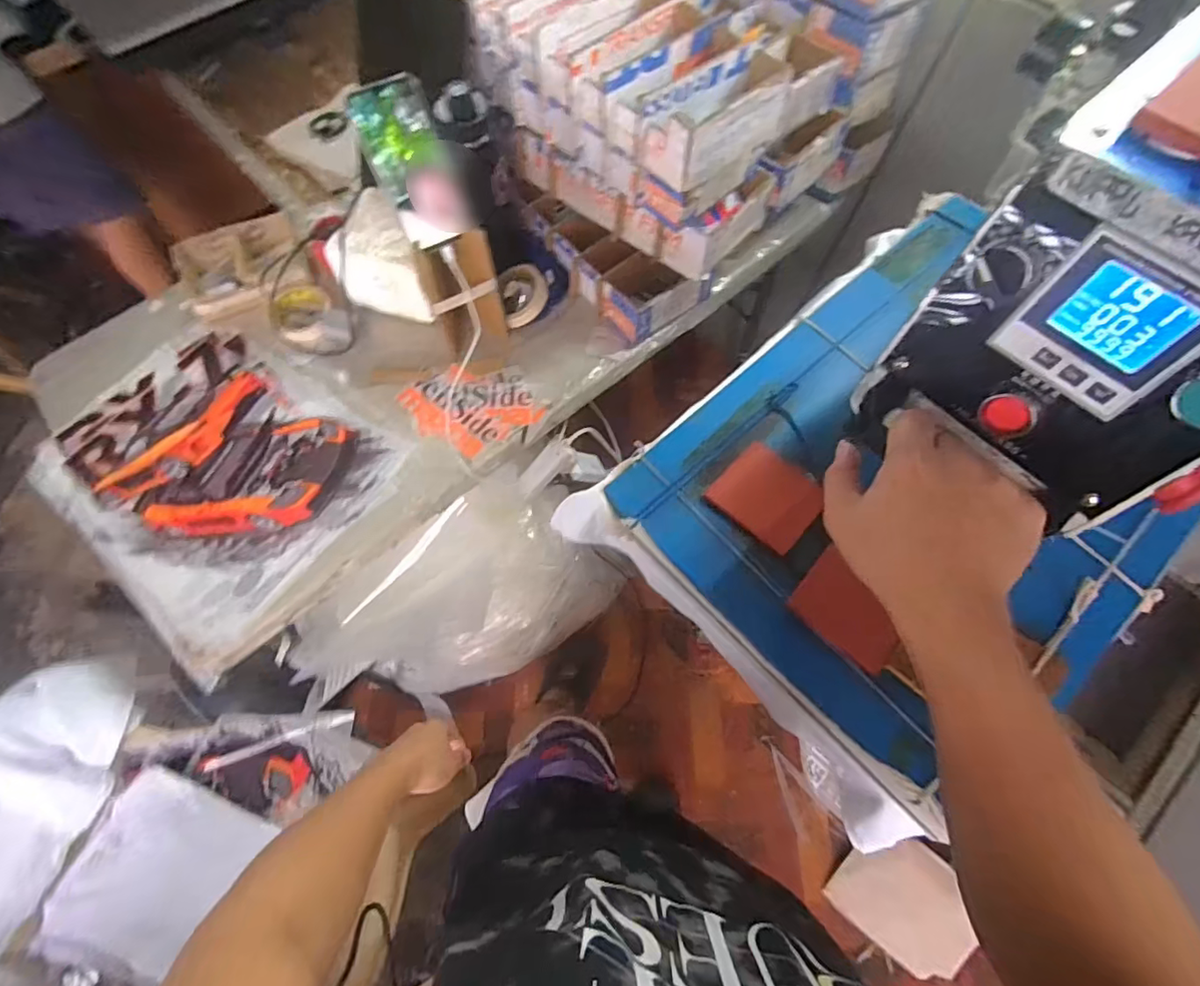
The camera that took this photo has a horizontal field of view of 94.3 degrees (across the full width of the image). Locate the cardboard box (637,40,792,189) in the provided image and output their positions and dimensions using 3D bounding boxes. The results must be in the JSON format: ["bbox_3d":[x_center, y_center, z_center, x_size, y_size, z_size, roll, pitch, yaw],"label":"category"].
[{"bbox_3d":[0.135,-0.418,0.629,0.188,0.089,0.076,-40,71,-16],"label":"cardboard box"}]

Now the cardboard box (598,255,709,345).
[{"bbox_3d":[0.080,-0.301,0.824,0.151,0.065,0.095,-35,70,-14],"label":"cardboard box"}]

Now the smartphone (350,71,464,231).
[{"bbox_3d":[-0.218,-0.383,0.642,0.075,0.150,0.012,-26,33,-11],"label":"smartphone"}]

